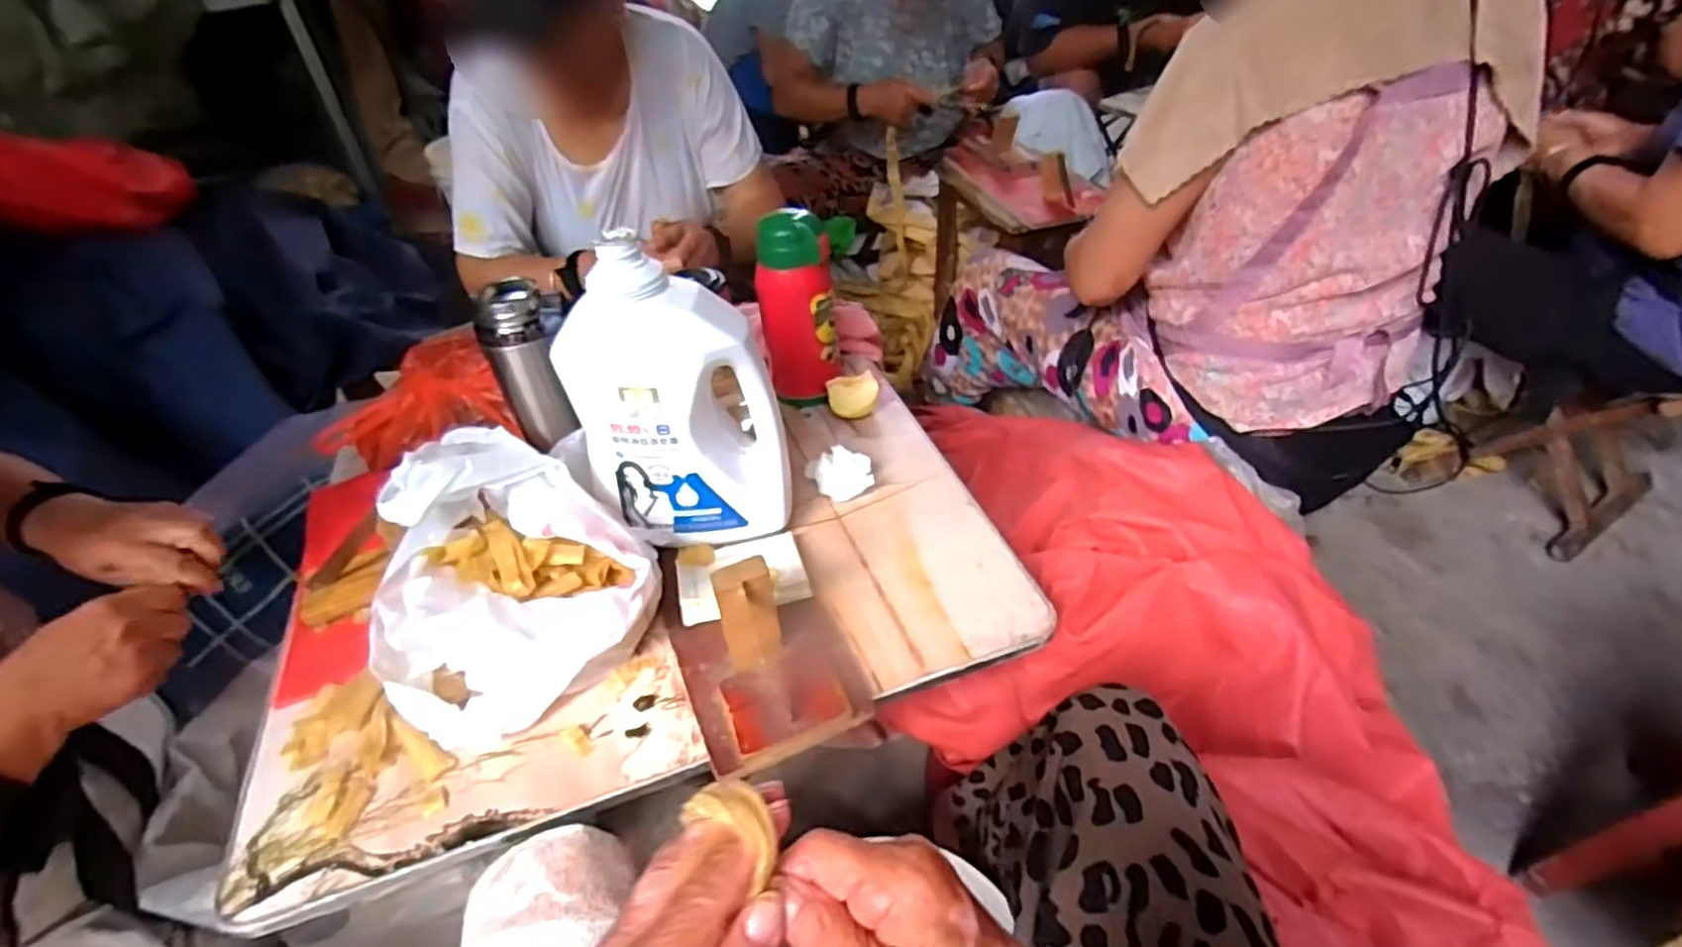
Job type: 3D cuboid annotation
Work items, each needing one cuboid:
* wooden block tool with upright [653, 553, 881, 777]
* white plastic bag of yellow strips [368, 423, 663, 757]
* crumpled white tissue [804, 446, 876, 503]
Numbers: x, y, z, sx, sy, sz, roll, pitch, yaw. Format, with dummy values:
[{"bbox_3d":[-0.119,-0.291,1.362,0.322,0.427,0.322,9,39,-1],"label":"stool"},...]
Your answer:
[{"bbox_3d":[-0.066,0.103,0.540,0.119,0.104,0.191,-20,45,-16],"label":"wooden block tool with upright"},{"bbox_3d":[-0.262,0.062,0.565,0.207,0.154,0.225,-24,46,-20],"label":"white plastic bag of yellow strips"},{"bbox_3d":[-0.001,0.001,0.695,0.060,0.029,0.044,-6,43,-2],"label":"crumpled white tissue"}]

